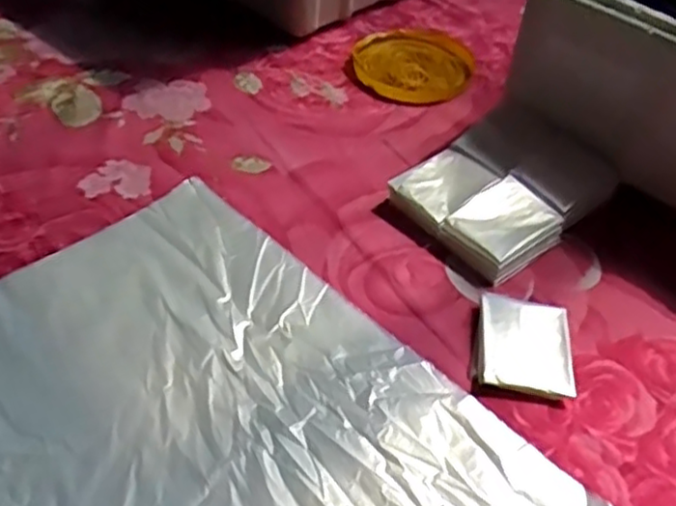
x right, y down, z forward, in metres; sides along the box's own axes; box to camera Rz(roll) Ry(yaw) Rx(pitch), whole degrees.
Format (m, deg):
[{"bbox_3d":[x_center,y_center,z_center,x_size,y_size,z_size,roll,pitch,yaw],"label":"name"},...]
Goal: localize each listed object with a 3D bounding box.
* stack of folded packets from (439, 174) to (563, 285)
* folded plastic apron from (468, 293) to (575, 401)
[{"bbox_3d":[0.140,-0.021,0.605,0.093,0.032,0.071,-26,51,-27],"label":"stack of folded packets"},{"bbox_3d":[0.135,0.067,0.519,0.071,0.015,0.080,8,44,2],"label":"folded plastic apron"}]

